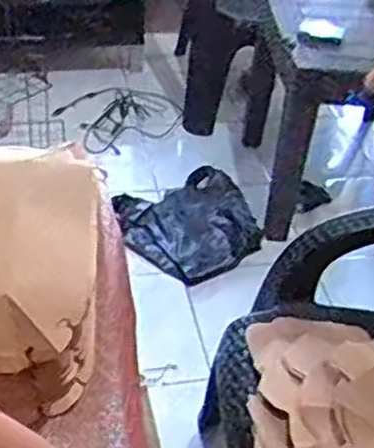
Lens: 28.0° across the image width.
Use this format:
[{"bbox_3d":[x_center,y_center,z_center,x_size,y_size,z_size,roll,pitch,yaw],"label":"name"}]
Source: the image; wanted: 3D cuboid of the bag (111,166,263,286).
[{"bbox_3d":[0.014,0.004,1.798,0.334,0.078,0.324,-19,45,-27],"label":"bag"}]

